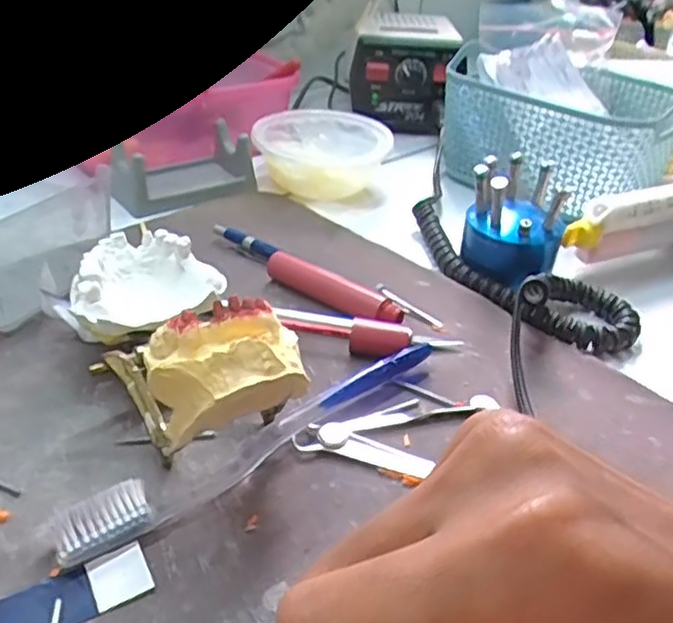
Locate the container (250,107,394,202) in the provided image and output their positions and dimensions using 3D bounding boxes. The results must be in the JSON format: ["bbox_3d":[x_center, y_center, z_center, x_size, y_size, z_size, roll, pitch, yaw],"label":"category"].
[{"bbox_3d":[-0.014,-0.124,0.529,0.099,0.041,0.099,3,35,-2],"label":"container"}]

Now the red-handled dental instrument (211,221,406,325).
[{"bbox_3d":[-0.022,-0.024,0.396,0.144,0.017,0.019,32,43,33],"label":"red-handled dental instrument"}]

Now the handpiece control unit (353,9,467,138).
[{"bbox_3d":[0.064,-0.229,0.641,0.088,0.085,0.115,4,37,10],"label":"handpiece control unit"}]

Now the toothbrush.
[{"bbox_3d":[-0.027,0.053,0.287,0.184,0.015,0.016,-23,43,-33],"label":"toothbrush"}]

